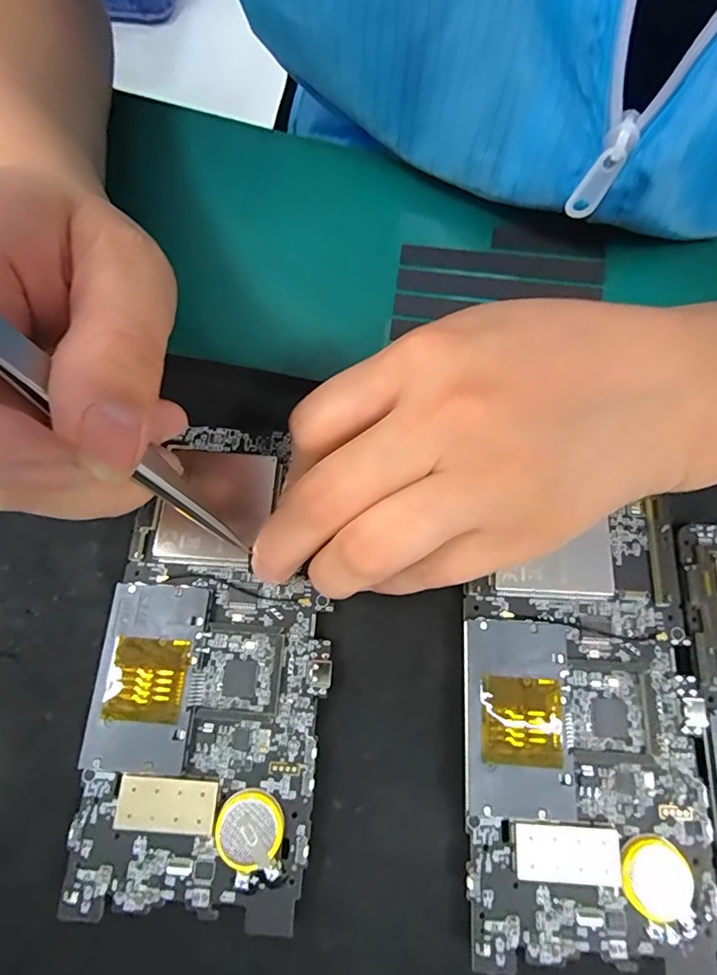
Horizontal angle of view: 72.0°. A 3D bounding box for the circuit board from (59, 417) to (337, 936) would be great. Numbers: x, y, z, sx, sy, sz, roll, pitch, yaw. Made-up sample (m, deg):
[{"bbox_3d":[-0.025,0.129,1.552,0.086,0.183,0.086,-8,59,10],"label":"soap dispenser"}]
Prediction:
[{"bbox_3d":[-0.050,0.052,0.167,0.074,0.008,0.151,-2,71,0],"label":"circuit board"}]

